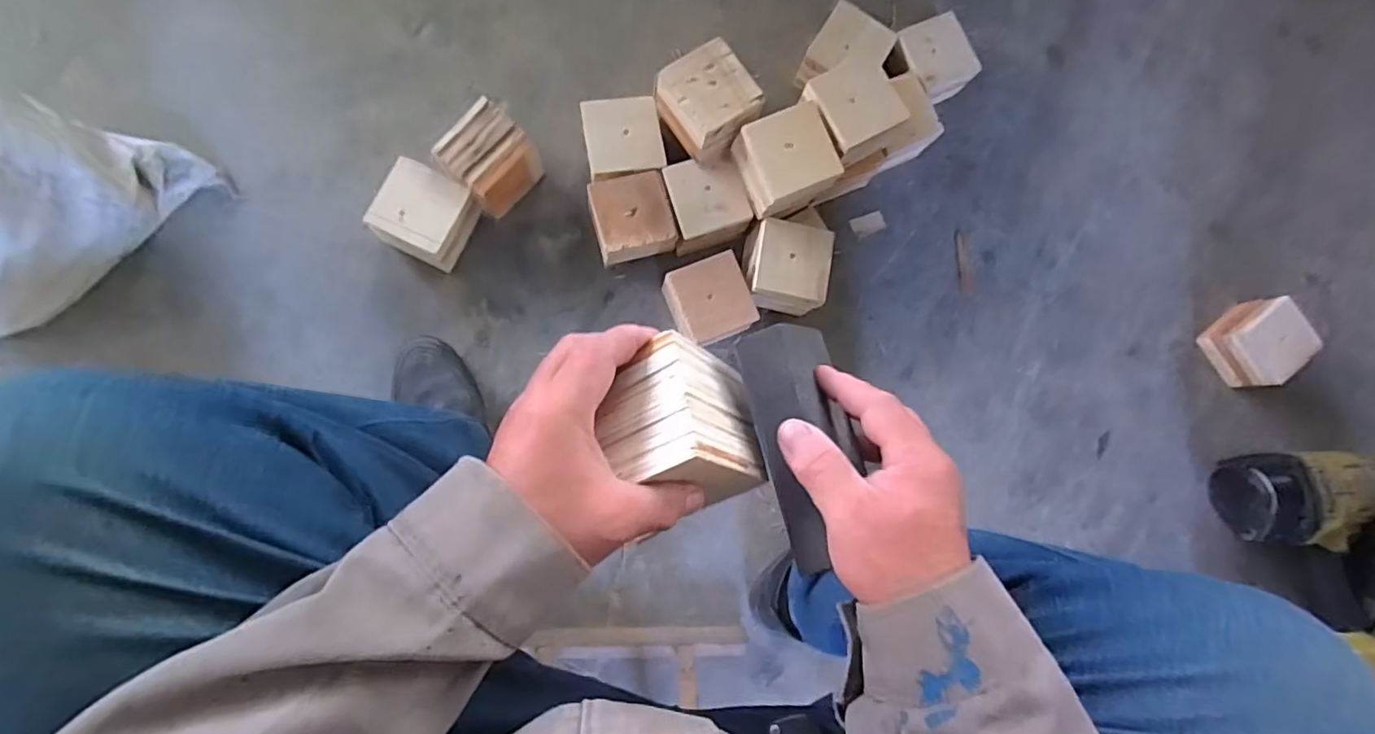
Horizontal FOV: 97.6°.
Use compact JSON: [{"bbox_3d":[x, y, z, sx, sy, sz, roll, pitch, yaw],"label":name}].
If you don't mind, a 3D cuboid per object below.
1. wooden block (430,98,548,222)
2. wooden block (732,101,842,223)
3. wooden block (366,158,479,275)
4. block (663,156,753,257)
[{"bbox_3d":[-0.240,-0.251,0.741,0.090,0.082,0.100,43,83,-1],"label":"wooden block"},{"bbox_3d":[0.114,-0.237,0.711,0.095,0.076,0.101,-25,86,-9],"label":"wooden block"},{"bbox_3d":[-0.317,-0.181,0.731,0.097,0.074,0.100,27,83,-3],"label":"wooden block"},{"bbox_3d":[0.023,-0.205,0.770,0.094,0.069,0.098,-12,86,-6],"label":"block"}]

